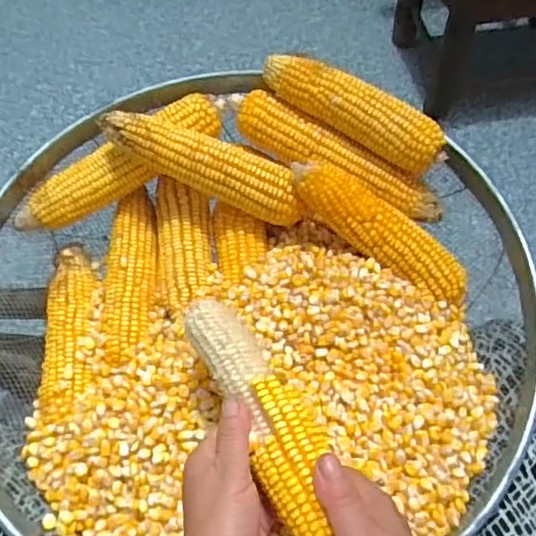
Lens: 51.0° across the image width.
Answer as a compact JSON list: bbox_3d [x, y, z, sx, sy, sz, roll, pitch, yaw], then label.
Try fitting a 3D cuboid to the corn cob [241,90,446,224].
[{"bbox_3d":[0.064,-0.114,0.575,0.242,0.041,0.045,29,65,15],"label":"corn cob"}]

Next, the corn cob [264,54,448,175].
[{"bbox_3d":[0.084,-0.159,0.556,0.196,0.039,0.045,31,65,16],"label":"corn cob"}]

